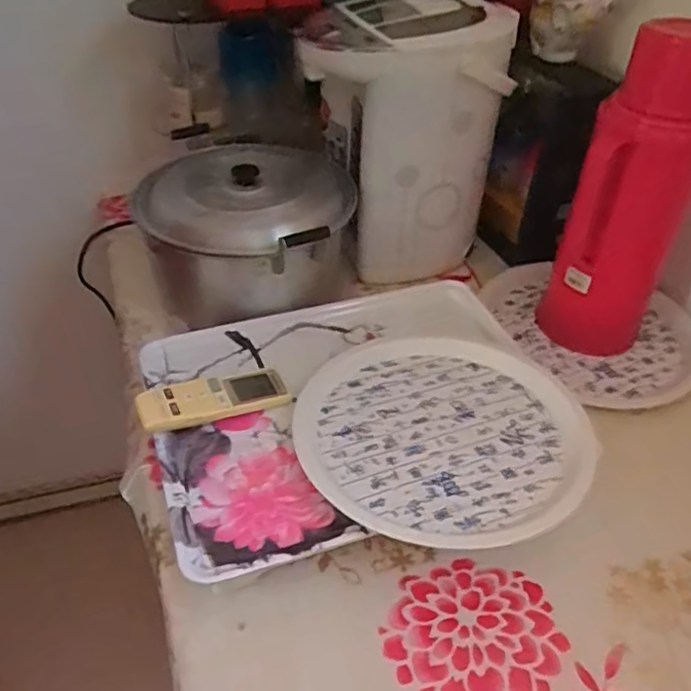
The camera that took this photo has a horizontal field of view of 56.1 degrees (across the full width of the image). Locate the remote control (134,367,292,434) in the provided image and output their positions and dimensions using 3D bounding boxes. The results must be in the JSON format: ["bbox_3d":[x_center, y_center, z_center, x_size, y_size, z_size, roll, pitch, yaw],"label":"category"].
[{"bbox_3d":[-0.138,0.055,0.680,0.155,0.022,0.052,-9,58,-28],"label":"remote control"}]

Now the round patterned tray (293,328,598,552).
[{"bbox_3d":[0.110,0.079,0.671,0.302,0.034,0.288,1,42,-1],"label":"round patterned tray"}]

